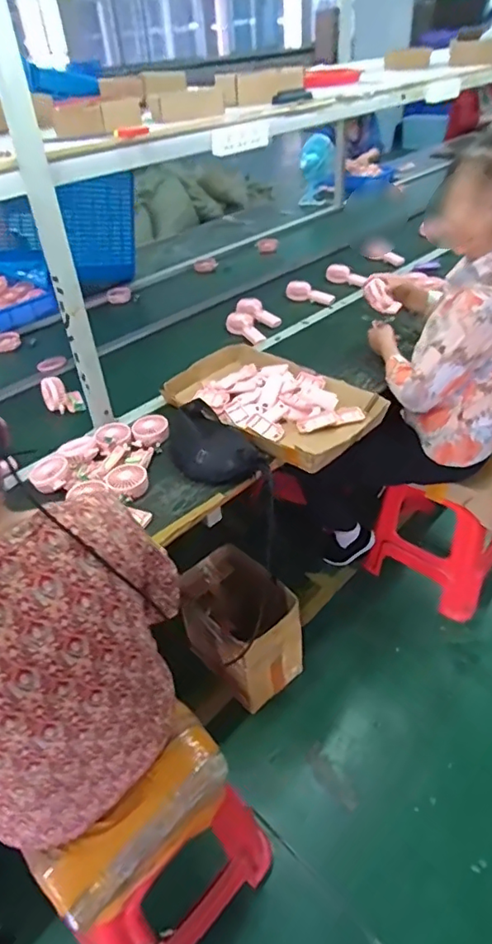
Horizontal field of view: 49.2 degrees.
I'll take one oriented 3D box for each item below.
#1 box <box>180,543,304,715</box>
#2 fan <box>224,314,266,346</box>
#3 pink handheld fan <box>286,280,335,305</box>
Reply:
[{"bbox_3d":[-0.024,0.439,1.540,0.267,0.326,0.343,-32,50,-23],"label":"box"},{"bbox_3d":[0.005,-0.454,1.707,0.084,0.044,0.169,-33,63,-24],"label":"fan"},{"bbox_3d":[0.217,-0.611,1.838,0.192,0.054,0.055,22,52,26],"label":"pink handheld fan"}]

